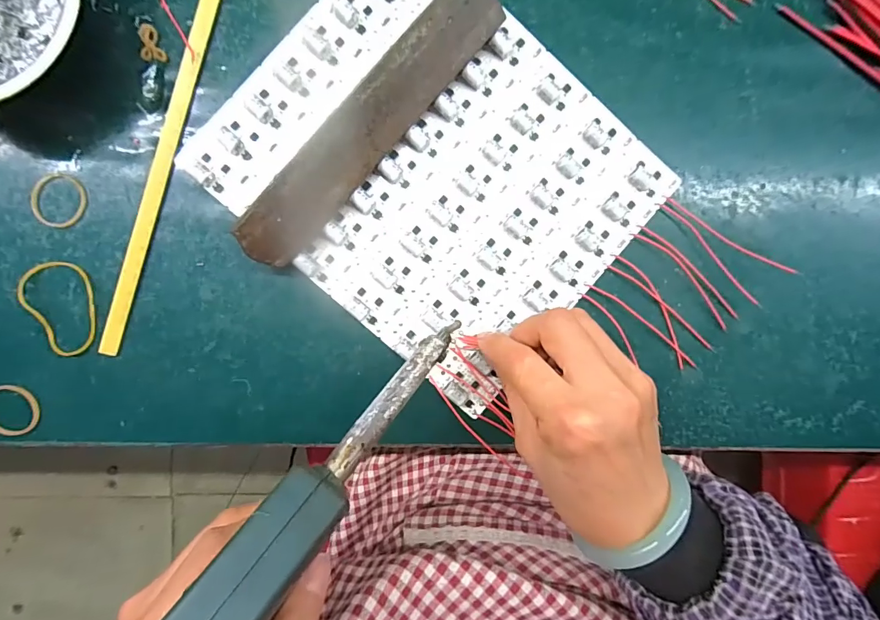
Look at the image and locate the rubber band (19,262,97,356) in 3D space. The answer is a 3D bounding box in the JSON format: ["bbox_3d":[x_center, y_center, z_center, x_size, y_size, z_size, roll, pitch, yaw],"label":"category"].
[{"bbox_3d":[-0.221,-0.001,0.254,0.038,0.004,0.055,-8,94,-4],"label":"rubber band"}]

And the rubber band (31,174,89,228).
[{"bbox_3d":[-0.221,-0.063,0.253,0.030,0.004,0.032,0,93,-5],"label":"rubber band"}]

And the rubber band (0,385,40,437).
[{"bbox_3d":[-0.252,0.059,0.255,0.027,0.004,0.031,-7,94,-4],"label":"rubber band"}]

